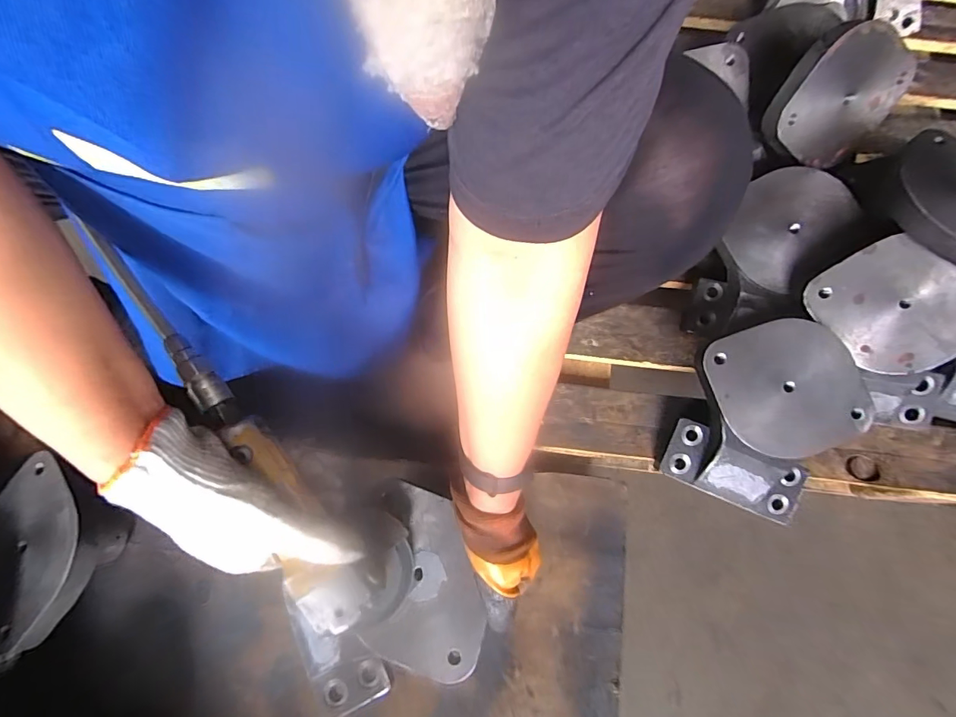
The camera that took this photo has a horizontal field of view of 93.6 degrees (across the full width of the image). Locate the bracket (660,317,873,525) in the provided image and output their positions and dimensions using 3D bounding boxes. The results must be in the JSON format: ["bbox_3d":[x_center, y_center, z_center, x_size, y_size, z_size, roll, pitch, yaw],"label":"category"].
[{"bbox_3d":[0.290,0.060,0.450,0.167,0.090,0.176,20,76,5],"label":"bracket"}]

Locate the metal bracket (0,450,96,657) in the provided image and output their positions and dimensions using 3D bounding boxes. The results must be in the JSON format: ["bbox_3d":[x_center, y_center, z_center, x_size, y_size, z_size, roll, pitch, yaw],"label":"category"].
[{"bbox_3d":[-0.416,0.174,0.413,0.103,0.024,0.161,-23,75,-7],"label":"metal bracket"}]

